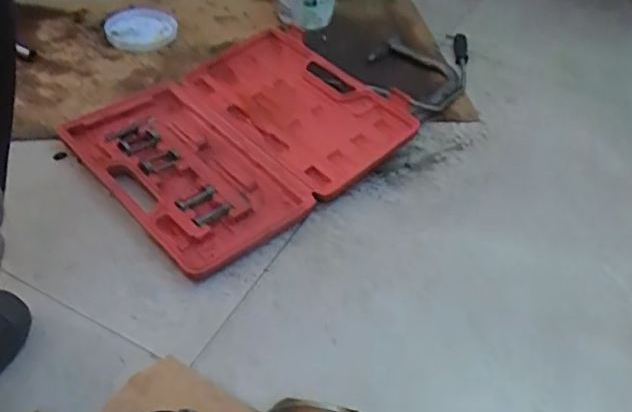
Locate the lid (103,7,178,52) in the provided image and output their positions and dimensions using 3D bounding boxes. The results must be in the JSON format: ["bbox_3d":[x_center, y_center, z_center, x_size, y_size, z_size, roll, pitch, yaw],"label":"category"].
[{"bbox_3d":[-0.292,-0.297,1.014,0.099,0.029,0.114,-29,54,-30],"label":"lid"}]

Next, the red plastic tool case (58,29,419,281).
[{"bbox_3d":[-0.105,-0.112,0.843,0.398,0.077,0.334,-32,55,-31],"label":"red plastic tool case"}]

